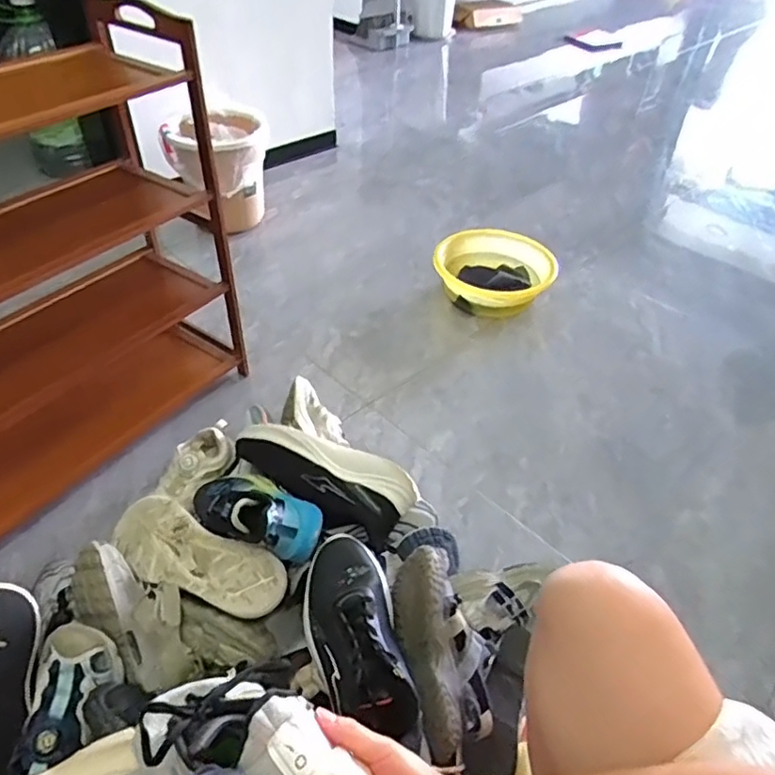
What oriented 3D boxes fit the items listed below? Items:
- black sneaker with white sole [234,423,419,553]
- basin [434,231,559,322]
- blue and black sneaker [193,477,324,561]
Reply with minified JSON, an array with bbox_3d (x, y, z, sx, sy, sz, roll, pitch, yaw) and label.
[{"bbox_3d":[-0.101,0.127,0.890,0.290,0.097,0.083,24,48,20],"label":"black sneaker with white sole"},{"bbox_3d":[0.256,-0.284,1.504,0.274,0.125,0.258,2,44,-2],"label":"basin"},{"bbox_3d":[-0.196,0.173,0.869,0.227,0.090,0.107,11,41,35],"label":"blue and black sneaker"}]

